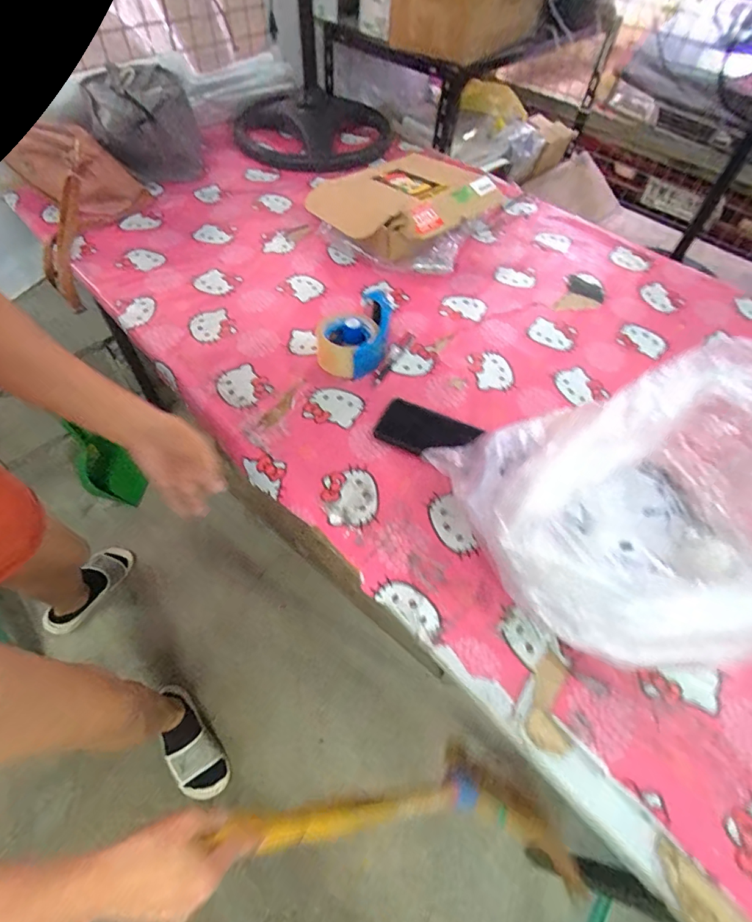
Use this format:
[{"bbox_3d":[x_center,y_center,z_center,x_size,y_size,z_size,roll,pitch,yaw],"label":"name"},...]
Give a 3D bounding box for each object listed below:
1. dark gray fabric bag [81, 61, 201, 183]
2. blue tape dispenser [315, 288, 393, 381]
[{"bbox_3d":[-0.472,-0.687,0.933,0.191,0.165,0.157,-12,56,-14],"label":"dark gray fabric bag"},{"bbox_3d":[-0.025,-0.220,0.714,0.097,0.058,0.208,16,54,6],"label":"blue tape dispenser"}]

